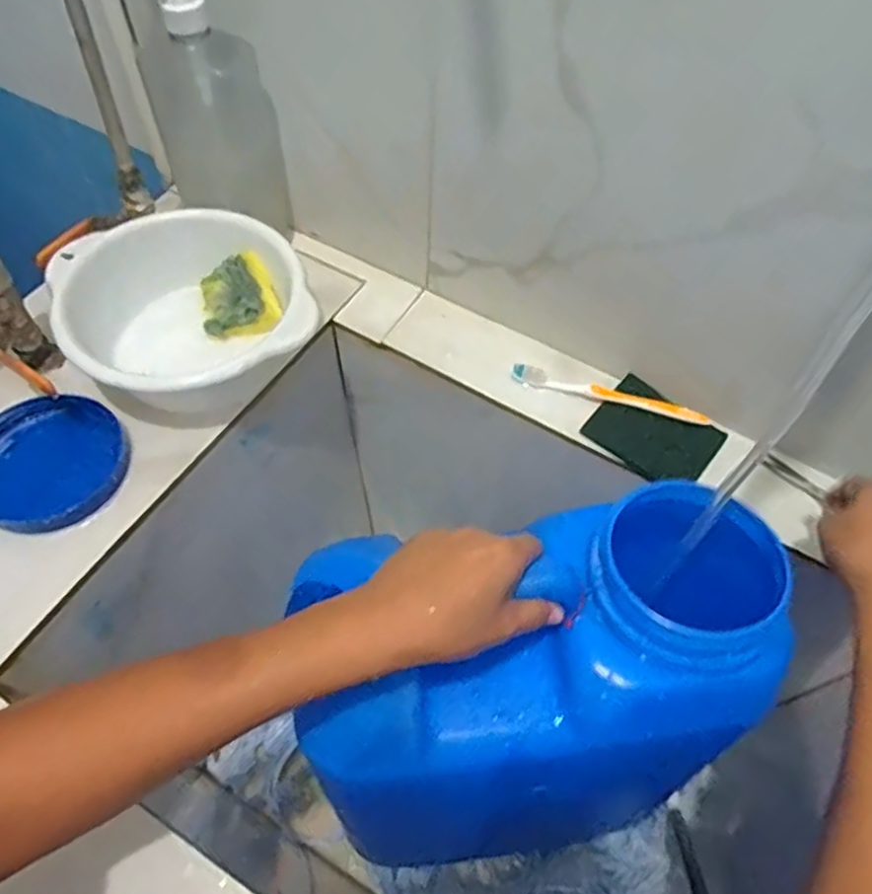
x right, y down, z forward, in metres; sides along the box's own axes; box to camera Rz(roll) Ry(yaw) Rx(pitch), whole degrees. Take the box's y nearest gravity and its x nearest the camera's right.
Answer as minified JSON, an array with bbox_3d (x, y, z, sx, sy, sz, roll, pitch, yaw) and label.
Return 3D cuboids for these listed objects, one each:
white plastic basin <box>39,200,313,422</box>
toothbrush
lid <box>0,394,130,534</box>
[{"bbox_3d":[-0.219,-0.115,0.606,0.221,0.079,0.182,36,63,18],"label":"white plastic basin"},{"bbox_3d":[0.155,-0.046,0.615,0.174,0.016,0.016,15,58,6],"label":"toothbrush"},{"bbox_3d":[-0.313,0.011,0.558,0.114,0.025,0.119,-18,60,-14],"label":"lid"}]

